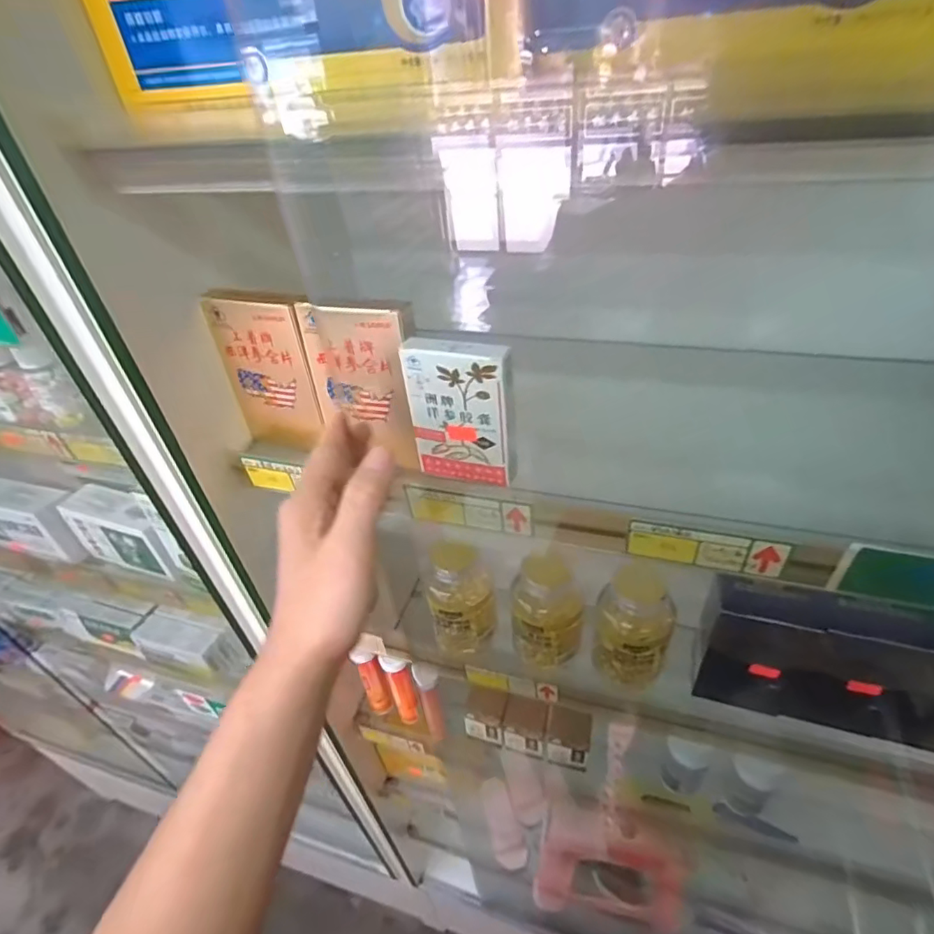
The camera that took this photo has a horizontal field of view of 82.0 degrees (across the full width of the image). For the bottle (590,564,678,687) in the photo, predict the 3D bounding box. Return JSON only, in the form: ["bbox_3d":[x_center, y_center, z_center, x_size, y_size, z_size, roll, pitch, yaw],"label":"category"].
[{"bbox_3d":[0.149,0.142,0.480,0.061,0.113,0.066,11,43,20],"label":"bottle"}]

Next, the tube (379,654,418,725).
[{"bbox_3d":[-0.082,0.275,0.669,0.028,0.144,0.030,-4,40,4],"label":"tube"}]

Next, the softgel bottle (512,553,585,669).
[{"bbox_3d":[0.077,0.128,0.500,0.060,0.099,0.067,4,41,13],"label":"softgel bottle"}]

